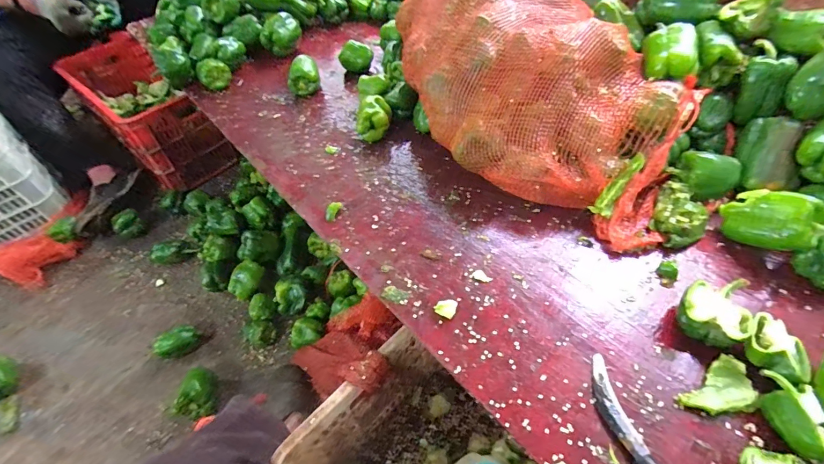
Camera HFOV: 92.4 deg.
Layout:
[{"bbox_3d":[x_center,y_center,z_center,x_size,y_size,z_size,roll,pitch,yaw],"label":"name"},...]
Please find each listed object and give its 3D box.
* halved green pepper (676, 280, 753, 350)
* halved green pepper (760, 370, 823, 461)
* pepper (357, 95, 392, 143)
[{"bbox_3d":[0.384,0.102,0.503,0.090,0.049,0.074,-33,57,-22],"label":"halved green pepper"},{"bbox_3d":[0.414,0.195,0.427,0.062,0.040,0.086,-12,51,-6],"label":"halved green pepper"},{"bbox_3d":[-0.075,-0.223,0.790,0.069,0.072,0.065,-7,51,-2],"label":"pepper"}]

